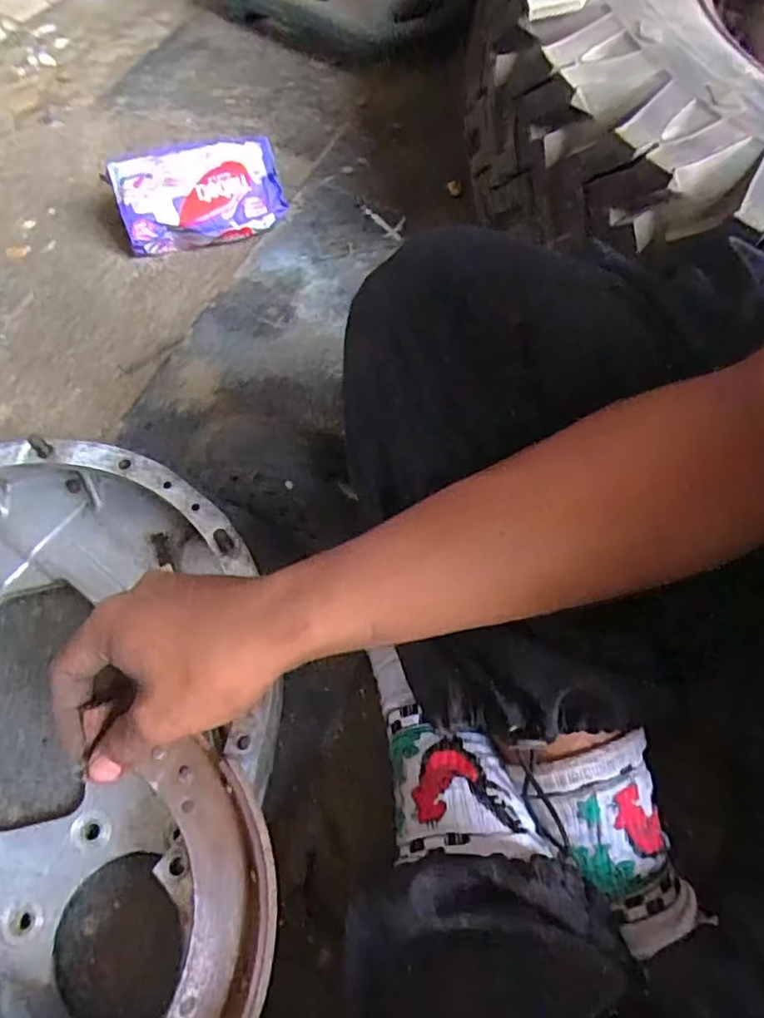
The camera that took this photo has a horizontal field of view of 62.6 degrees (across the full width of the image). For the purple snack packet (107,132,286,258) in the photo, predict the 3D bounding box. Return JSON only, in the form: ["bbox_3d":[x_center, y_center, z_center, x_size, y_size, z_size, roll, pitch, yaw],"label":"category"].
[{"bbox_3d":[-0.180,-0.314,0.630,0.162,0.072,0.080,-18,67,-10],"label":"purple snack packet"}]

